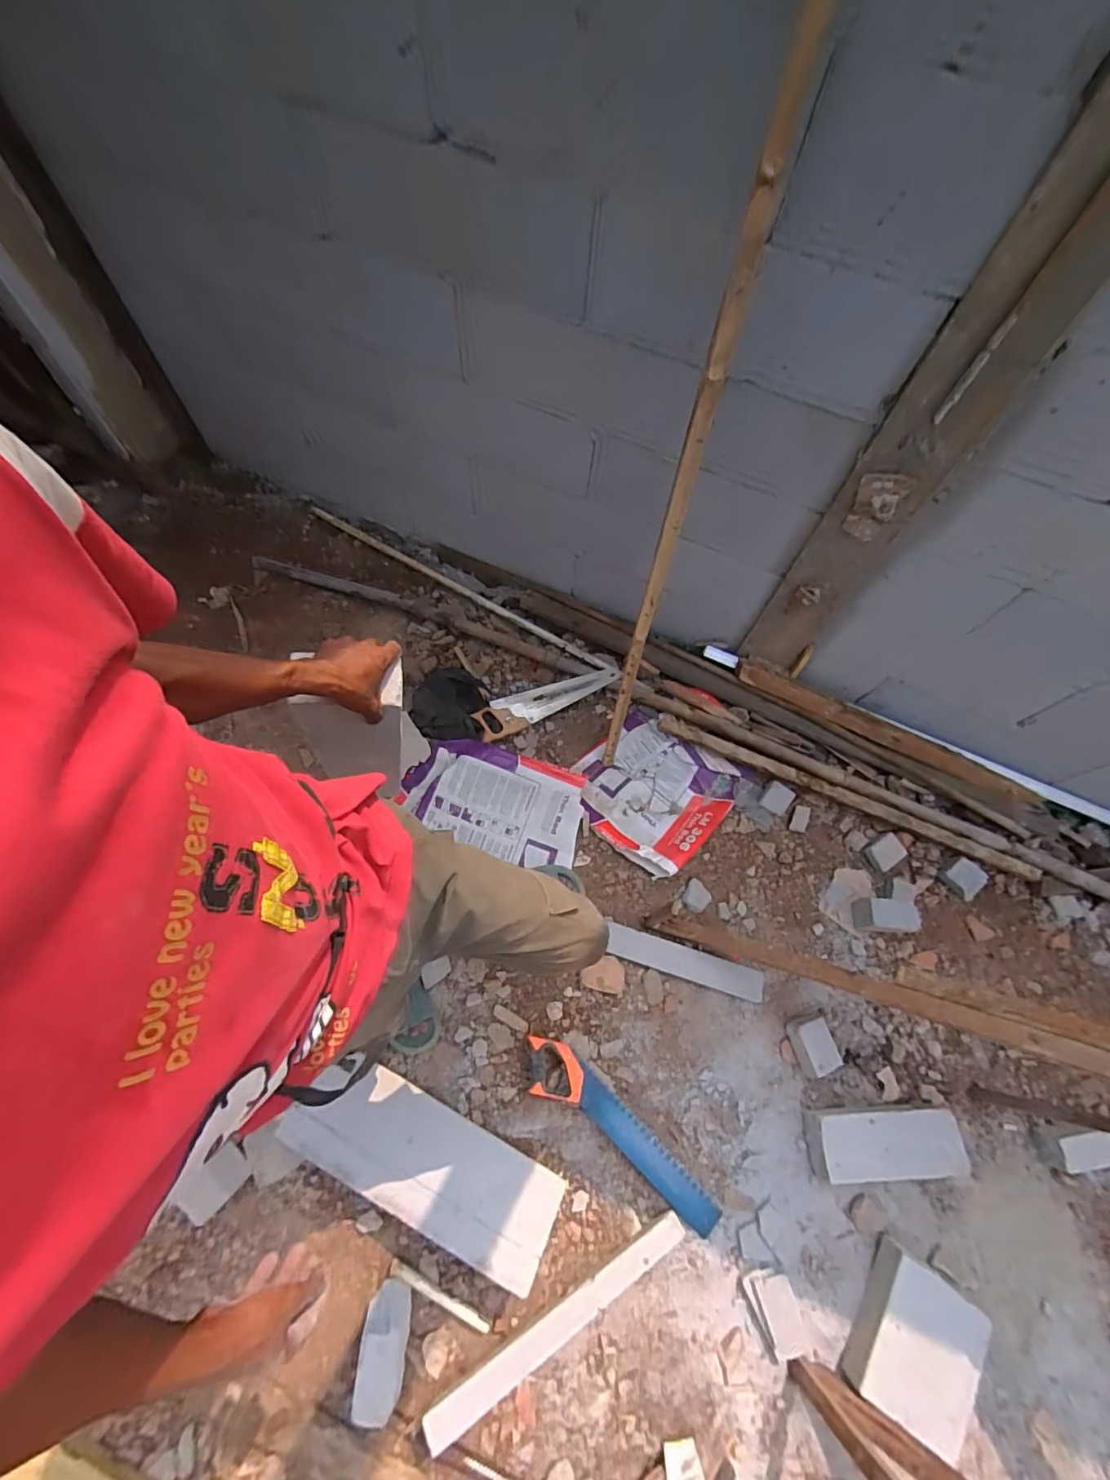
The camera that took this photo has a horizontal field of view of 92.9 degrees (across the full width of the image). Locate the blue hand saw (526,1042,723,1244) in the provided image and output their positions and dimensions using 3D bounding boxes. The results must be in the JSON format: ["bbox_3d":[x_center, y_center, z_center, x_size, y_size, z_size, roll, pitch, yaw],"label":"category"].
[{"bbox_3d":[0.145,0.915,1.226,0.552,0.052,0.116,39,72,12],"label":"blue hand saw"}]

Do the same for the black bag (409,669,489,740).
[{"bbox_3d":[-0.315,-0.107,1.603,0.219,0.082,0.224,9,69,1],"label":"black bag"}]

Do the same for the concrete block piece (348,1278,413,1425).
[{"bbox_3d":[-0.345,1.227,1.067,0.091,0.077,0.185,5,66,-2],"label":"concrete block piece"}]

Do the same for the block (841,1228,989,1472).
[{"bbox_3d":[0.752,1.257,1.092,0.206,0.097,0.264,35,72,11],"label":"block"}]

